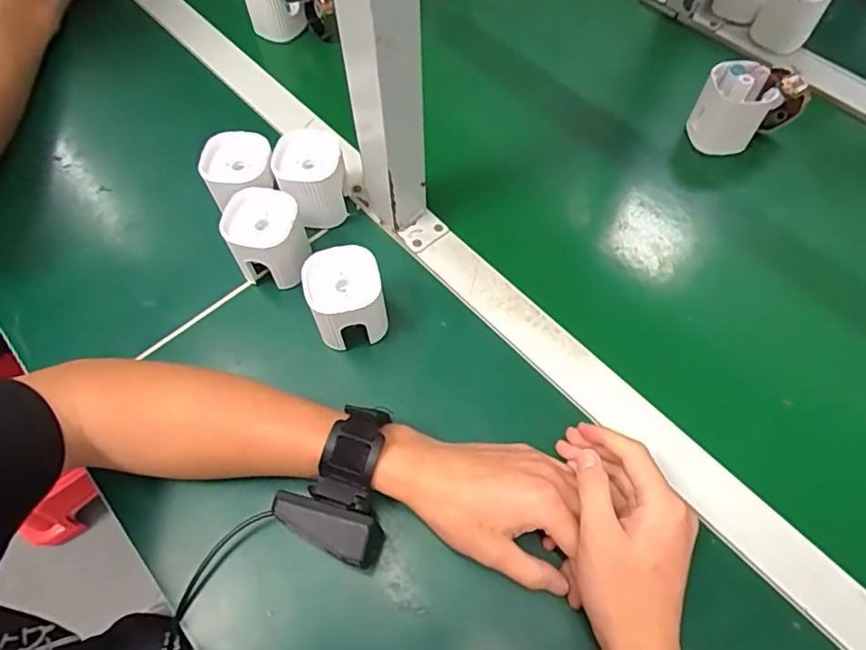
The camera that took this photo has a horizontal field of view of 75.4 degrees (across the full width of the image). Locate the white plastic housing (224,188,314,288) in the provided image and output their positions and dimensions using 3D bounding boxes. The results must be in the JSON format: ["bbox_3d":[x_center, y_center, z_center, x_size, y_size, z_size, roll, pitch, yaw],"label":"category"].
[{"bbox_3d":[-0.130,-0.070,0.448,0.054,0.060,0.056,-1,66,3],"label":"white plastic housing"}]

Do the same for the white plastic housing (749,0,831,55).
[{"bbox_3d":[0.382,-0.335,0.596,0.057,0.075,0.050,31,65,16],"label":"white plastic housing"}]

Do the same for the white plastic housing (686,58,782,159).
[{"bbox_3d":[0.281,-0.201,0.529,0.060,0.070,0.056,-1,66,3],"label":"white plastic housing"}]

